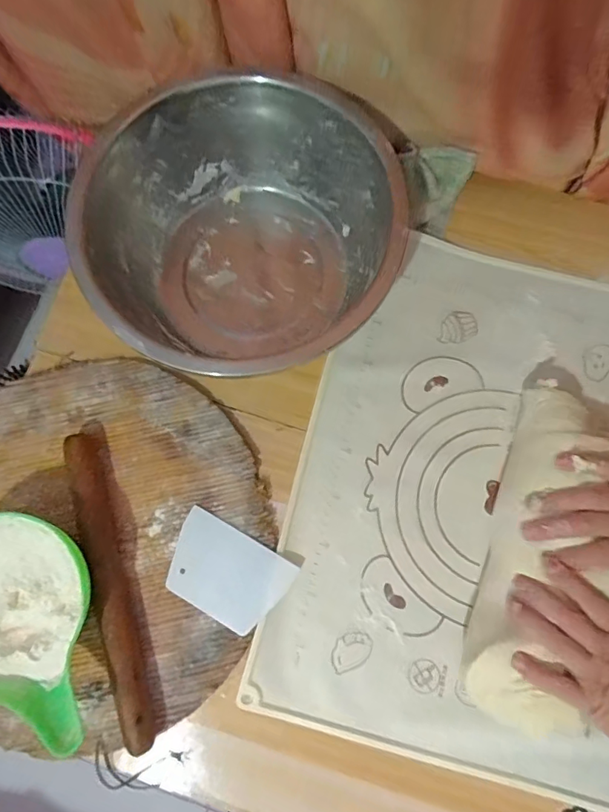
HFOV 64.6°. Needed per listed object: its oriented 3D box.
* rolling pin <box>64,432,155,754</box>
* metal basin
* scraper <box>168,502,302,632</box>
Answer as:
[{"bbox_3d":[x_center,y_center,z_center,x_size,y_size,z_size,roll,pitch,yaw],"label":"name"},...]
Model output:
[{"bbox_3d":[-0.179,0.162,0.446,0.025,0.035,0.278,-17,80,-3],"label":"rolling pin"},{"bbox_3d":[-0.057,-0.160,0.471,0.278,0.118,0.283,0,79,0],"label":"metal basin"},{"bbox_3d":[-0.075,0.159,0.459,0.114,0.004,0.079,29,83,5],"label":"scraper"}]

